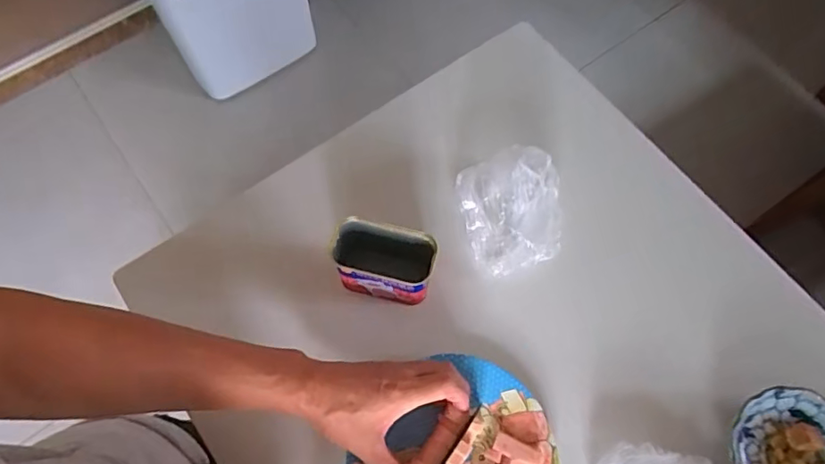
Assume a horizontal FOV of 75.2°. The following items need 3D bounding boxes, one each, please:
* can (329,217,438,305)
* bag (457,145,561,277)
[{"bbox_3d":[-0.030,0.027,0.530,0.097,0.072,0.058,9,69,2],"label":"can"},{"bbox_3d":[0.108,-0.025,0.558,0.105,0.061,0.114,-18,70,-8],"label":"bag"}]

